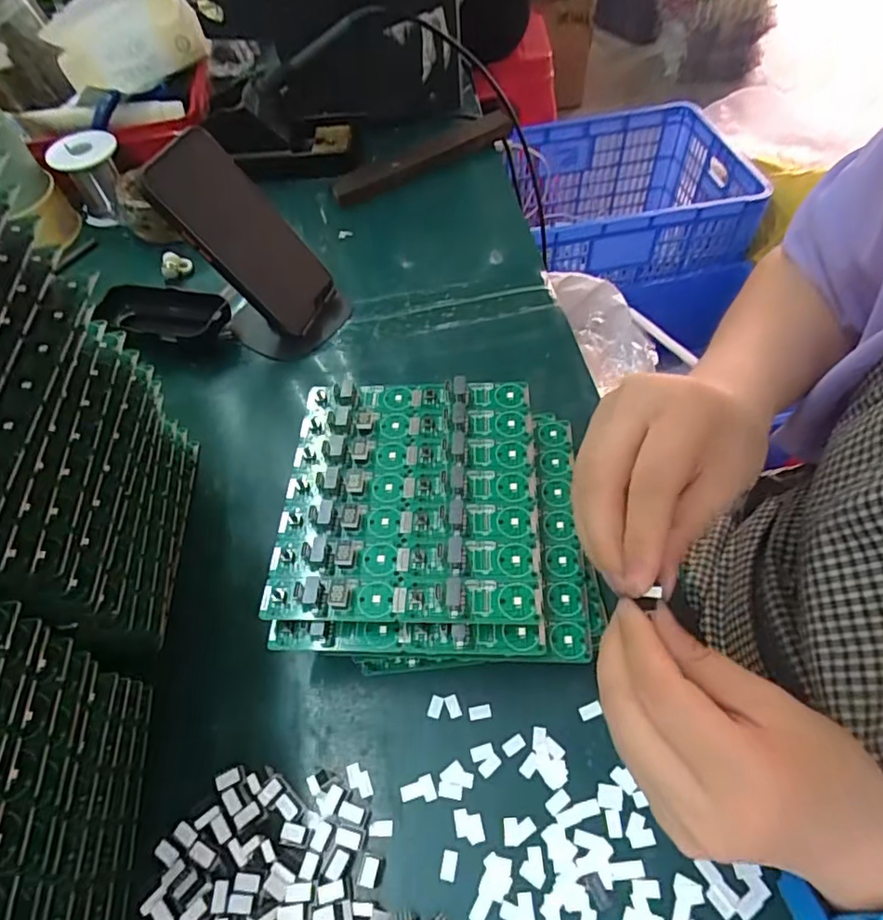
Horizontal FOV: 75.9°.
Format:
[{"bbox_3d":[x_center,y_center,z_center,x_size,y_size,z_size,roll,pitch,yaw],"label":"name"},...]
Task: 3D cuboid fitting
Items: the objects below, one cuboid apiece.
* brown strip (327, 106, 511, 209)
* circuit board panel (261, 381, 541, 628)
[{"bbox_3d":[-0.019,-0.319,0.595,0.224,0.017,0.035,-34,60,-18],"label":"brown strip"},{"bbox_3d":[-0.017,0.014,0.310,0.136,0.011,0.146,0,56,4],"label":"circuit board panel"}]

